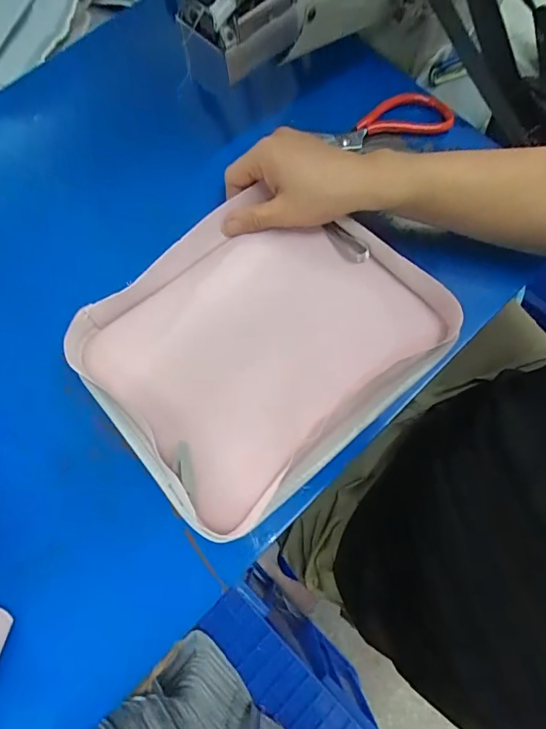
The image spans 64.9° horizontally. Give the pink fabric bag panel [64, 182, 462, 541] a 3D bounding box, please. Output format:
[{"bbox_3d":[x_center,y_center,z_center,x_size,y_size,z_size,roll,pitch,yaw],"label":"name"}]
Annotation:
[{"bbox_3d":[-0.010,-0.023,0.380,0.272,0.043,0.230,-40,77,-12],"label":"pink fabric bag panel"}]

